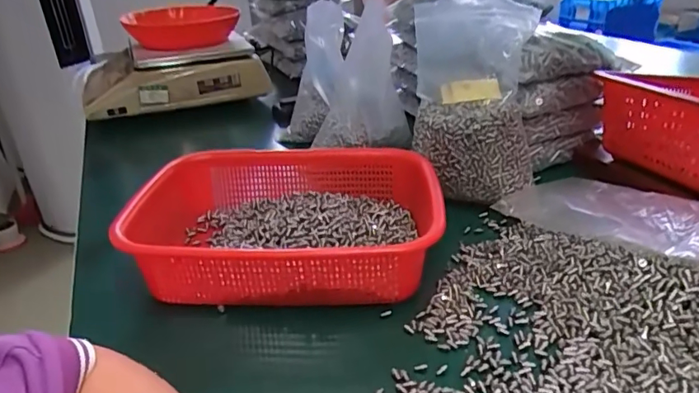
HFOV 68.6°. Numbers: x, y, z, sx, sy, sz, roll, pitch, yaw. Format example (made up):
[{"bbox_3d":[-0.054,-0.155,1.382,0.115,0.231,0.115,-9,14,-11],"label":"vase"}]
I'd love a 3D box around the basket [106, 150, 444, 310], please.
[{"bbox_3d":[-0.056,0.025,0.504,0.266,0.071,0.205,1,27,5],"label":"basket"}]

